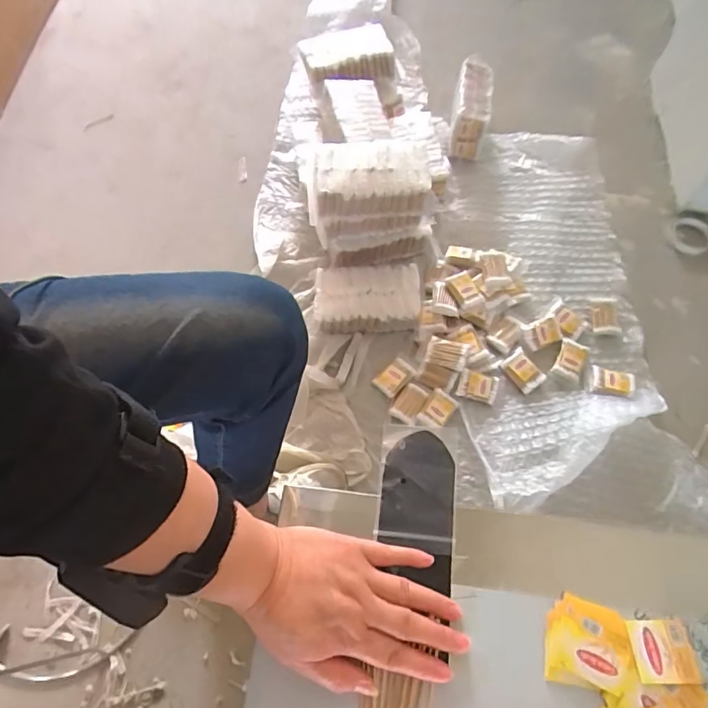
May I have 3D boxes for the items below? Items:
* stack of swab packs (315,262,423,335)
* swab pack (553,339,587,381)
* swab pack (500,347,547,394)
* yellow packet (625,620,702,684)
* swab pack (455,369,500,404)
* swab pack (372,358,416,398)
[{"bbox_3d":[0.027,-0.111,0.947,0.203,0.074,0.119,-4,65,-2],"label":"stack of swab packs"},{"bbox_3d":[0.420,0.012,0.925,0.051,0.009,0.073,25,68,11],"label":"swab pack"},{"bbox_3d":[0.329,0.034,0.930,0.057,0.015,0.076,-36,70,-15],"label":"swab pack"},{"bbox_3d":[0.228,0.219,0.352,0.048,0.004,0.040,4,56,-7],"label":"yellow packet"},{"bbox_3d":[0.235,0.061,0.909,0.073,0.017,0.053,13,66,6],"label":"swab pack"},{"bbox_3d":[0.078,0.047,0.919,0.069,0.030,0.049,-39,71,-16],"label":"swab pack"}]

